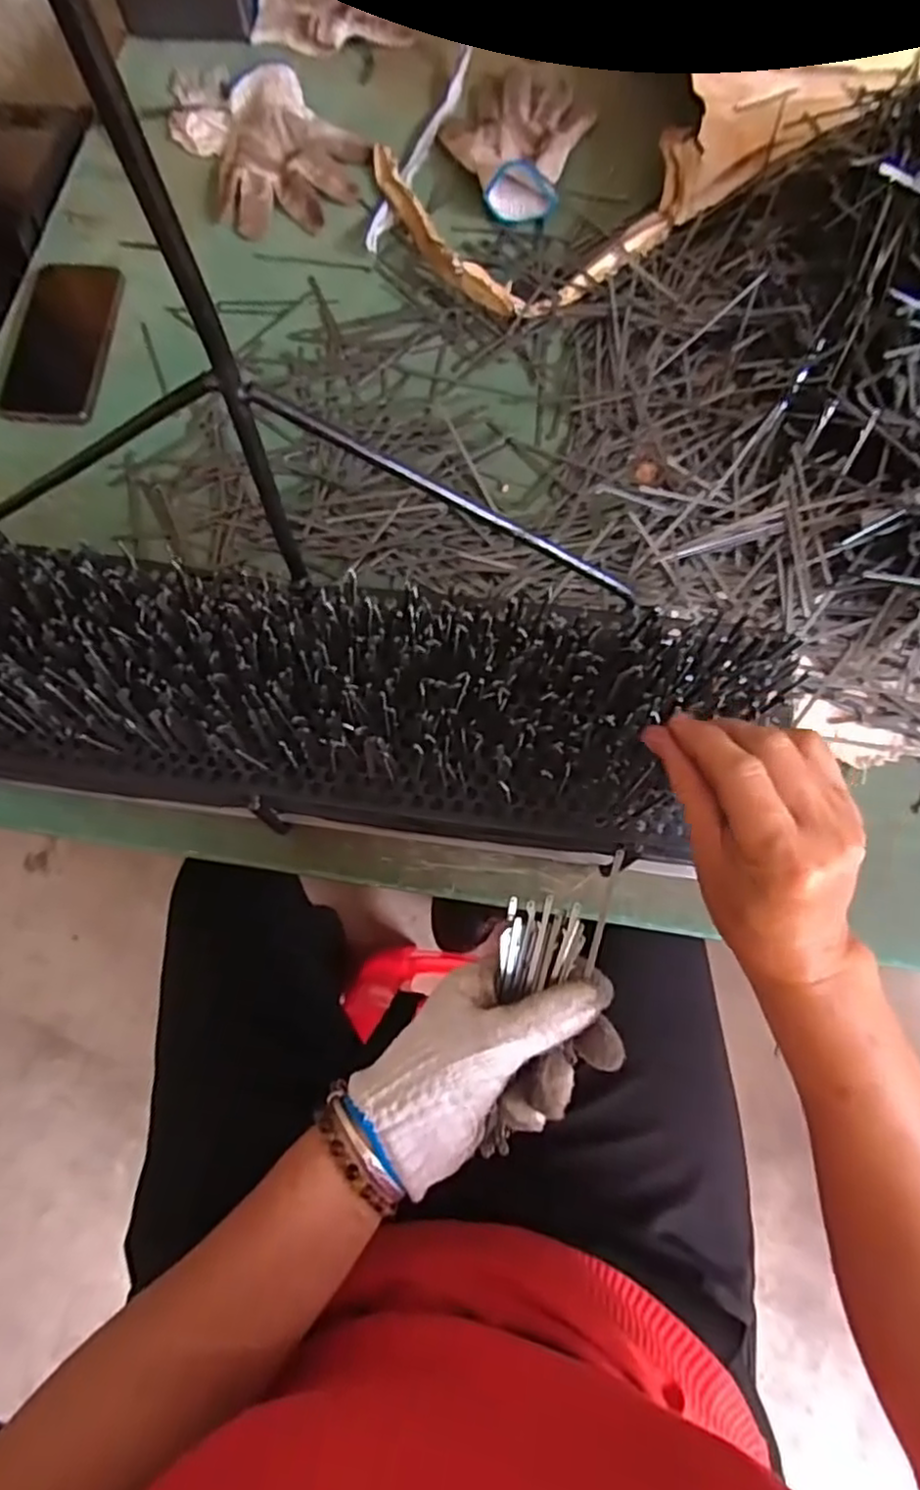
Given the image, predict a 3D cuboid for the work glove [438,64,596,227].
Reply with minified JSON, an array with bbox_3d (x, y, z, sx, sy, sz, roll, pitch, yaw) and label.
[{"bbox_3d":[0.049,-0.572,0.644,0.123,0.028,0.179,18,74,6],"label":"work glove"}]

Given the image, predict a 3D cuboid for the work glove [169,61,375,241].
[{"bbox_3d":[-0.186,-0.582,0.650,0.149,0.030,0.231,-29,75,-7],"label":"work glove"}]

